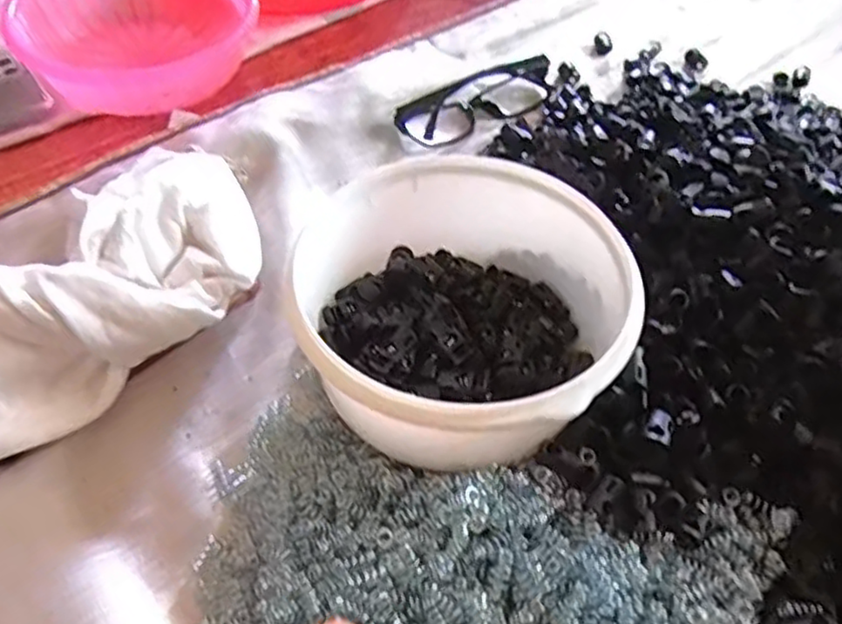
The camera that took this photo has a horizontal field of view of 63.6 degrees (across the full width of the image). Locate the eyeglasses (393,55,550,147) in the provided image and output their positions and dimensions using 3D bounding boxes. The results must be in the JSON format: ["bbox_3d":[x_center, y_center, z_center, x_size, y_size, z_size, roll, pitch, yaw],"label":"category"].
[{"bbox_3d":[0.045,-0.154,0.498,0.139,0.023,0.038,-28,60,-23],"label":"eyeglasses"}]

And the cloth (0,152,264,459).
[{"bbox_3d":[-0.184,-0.003,0.351,0.205,0.066,0.115,-28,60,-23],"label":"cloth"}]

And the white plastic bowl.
[{"bbox_3d":[0.020,0.003,0.347,0.154,0.088,0.162,2,53,-3],"label":"white plastic bowl"}]

